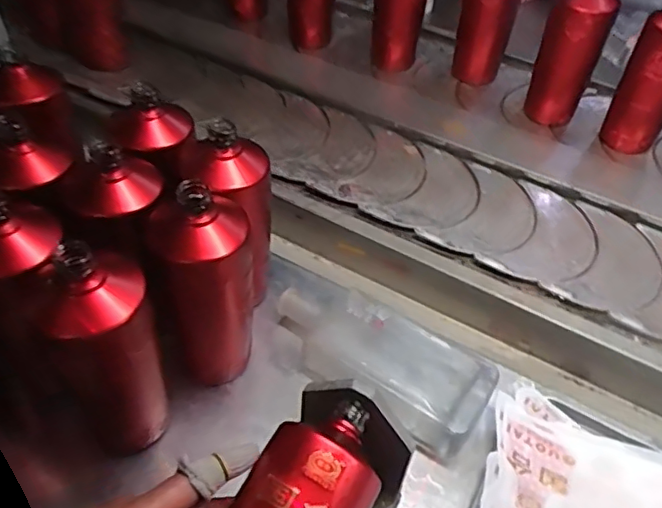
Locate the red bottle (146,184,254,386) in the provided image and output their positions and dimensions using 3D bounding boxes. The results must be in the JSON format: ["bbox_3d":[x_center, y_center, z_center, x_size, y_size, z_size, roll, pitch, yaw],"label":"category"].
[{"bbox_3d":[-0.106,0.033,0.505,0.079,0.207,0.071,-8,49,-9],"label":"red bottle"}]

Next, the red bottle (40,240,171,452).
[{"bbox_3d":[-0.170,0.077,0.447,0.077,0.203,0.072,-14,50,-14],"label":"red bottle"}]

